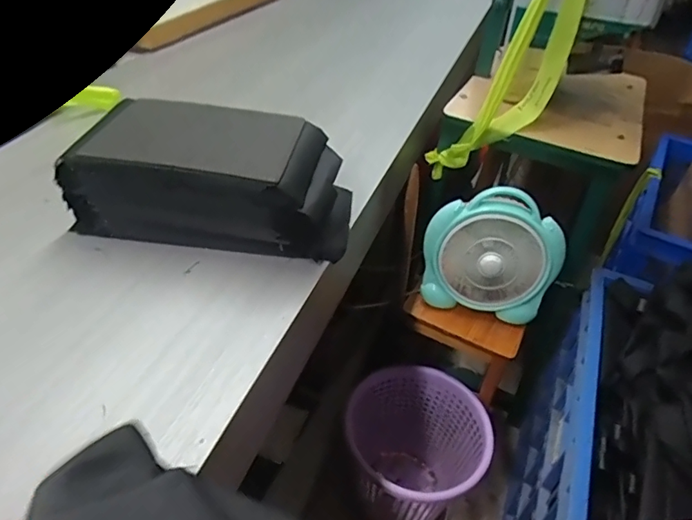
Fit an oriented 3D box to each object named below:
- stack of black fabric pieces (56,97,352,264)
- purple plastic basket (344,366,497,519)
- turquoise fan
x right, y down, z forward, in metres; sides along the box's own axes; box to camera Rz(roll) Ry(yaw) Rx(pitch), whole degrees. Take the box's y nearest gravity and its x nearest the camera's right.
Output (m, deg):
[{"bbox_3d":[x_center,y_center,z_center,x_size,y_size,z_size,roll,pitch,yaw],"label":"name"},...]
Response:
[{"bbox_3d":[-0.152,-0.103,0.609,0.309,0.133,0.146,9,40,3],"label":"stack of black fabric pieces"},{"bbox_3d":[0.127,0.401,1.037,0.268,0.266,0.247,4,40,-3],"label":"purple plastic basket"},{"bbox_3d":[0.259,-0.005,0.910,0.239,0.213,0.072,13,40,7],"label":"turquoise fan"}]

